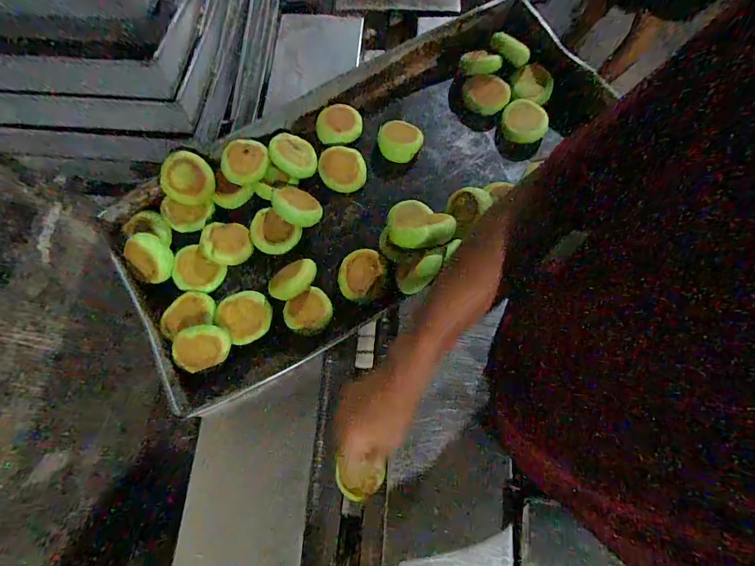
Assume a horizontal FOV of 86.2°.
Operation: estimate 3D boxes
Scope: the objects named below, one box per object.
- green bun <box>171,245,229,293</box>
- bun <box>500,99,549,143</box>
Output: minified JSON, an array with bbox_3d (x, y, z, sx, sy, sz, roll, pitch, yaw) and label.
[{"bbox_3d":[-0.288,-0.017,0.643,0.077,0.031,0.067,33,61,-9],"label":"green bun"},{"bbox_3d":[0.257,-0.283,0.710,0.077,0.030,0.073,16,72,5],"label":"bun"}]

